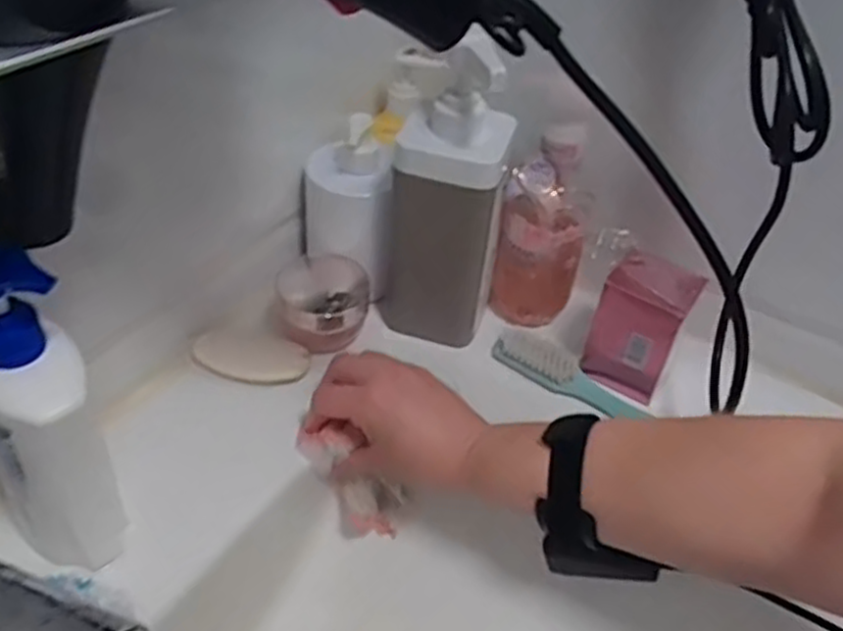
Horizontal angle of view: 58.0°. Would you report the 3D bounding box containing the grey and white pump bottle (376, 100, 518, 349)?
[{"bbox_3d":[0.015,-0.069,0.577,0.080,0.192,0.057,11,42,5],"label":"grey and white pump bottle"}]

